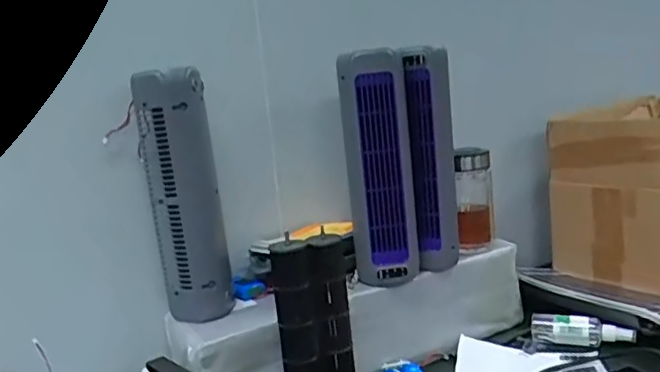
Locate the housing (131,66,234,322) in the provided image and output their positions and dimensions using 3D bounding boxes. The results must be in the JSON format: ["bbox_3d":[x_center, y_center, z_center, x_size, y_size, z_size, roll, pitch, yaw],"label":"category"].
[{"bbox_3d":[-0.178,0.014,0.730,0.087,0.293,0.057,-8,10,-14],"label":"housing"}]

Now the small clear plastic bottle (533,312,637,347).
[{"bbox_3d":[0.352,0.201,0.836,0.133,0.037,0.029,-1,10,27],"label":"small clear plastic bottle"}]

